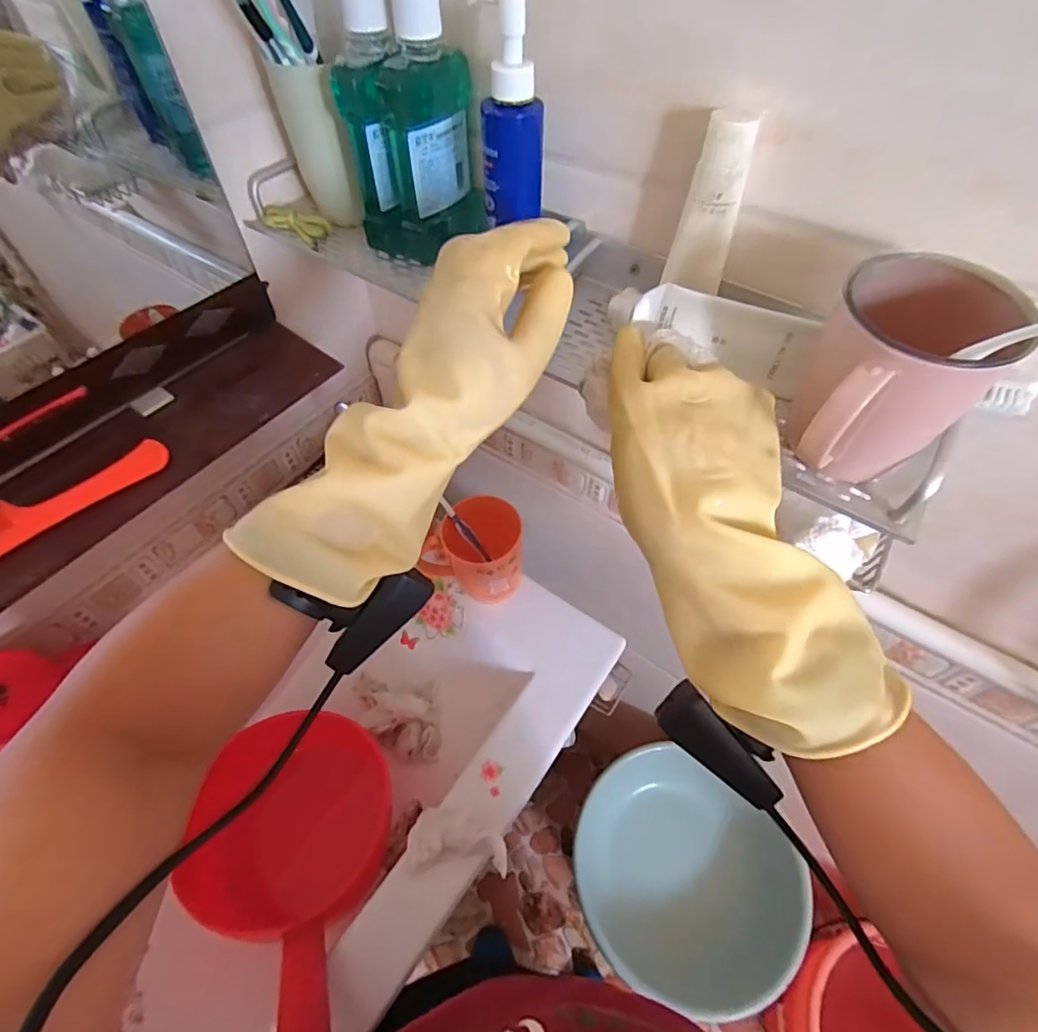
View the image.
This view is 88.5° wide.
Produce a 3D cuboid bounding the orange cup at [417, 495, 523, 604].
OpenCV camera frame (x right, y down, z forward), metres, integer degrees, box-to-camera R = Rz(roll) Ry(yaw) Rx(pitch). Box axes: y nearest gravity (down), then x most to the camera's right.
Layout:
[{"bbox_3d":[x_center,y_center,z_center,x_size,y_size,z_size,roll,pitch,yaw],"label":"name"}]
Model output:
[{"bbox_3d":[-0.043,0.034,0.558,0.097,0.088,0.075,20,56,14],"label":"orange cup"}]

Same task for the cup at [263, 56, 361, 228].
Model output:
[{"bbox_3d":[-0.166,-0.308,0.446,0.045,0.112,0.037,-17,56,-12],"label":"cup"}]

